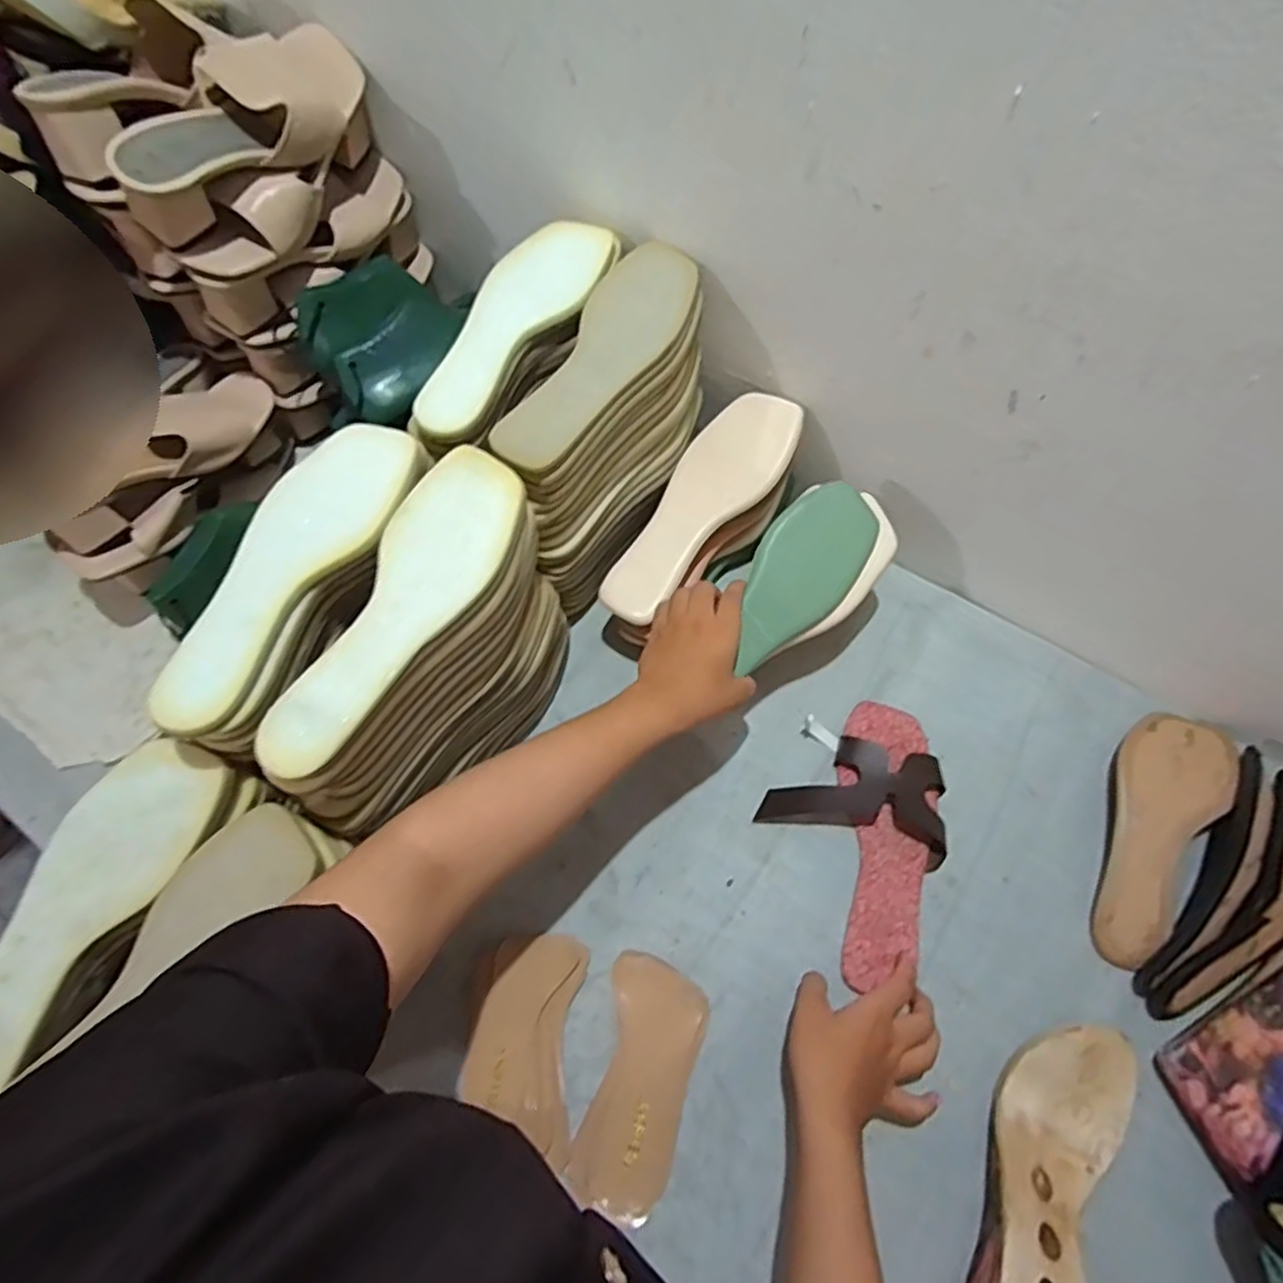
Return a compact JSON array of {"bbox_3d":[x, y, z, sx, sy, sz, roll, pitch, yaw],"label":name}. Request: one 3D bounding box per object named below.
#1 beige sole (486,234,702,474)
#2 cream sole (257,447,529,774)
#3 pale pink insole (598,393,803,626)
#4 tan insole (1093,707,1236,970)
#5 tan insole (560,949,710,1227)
[{"bbox_3d":[-0.030,-0.223,0.543,0.078,0.013,0.231,27,74,16],"label":"beige sole"},{"bbox_3d":[-0.153,-0.025,0.444,0.080,0.015,0.237,21,69,11],"label":"cream sole"},{"bbox_3d":[0.051,-0.123,0.640,0.084,0.014,0.239,38,88,16],"label":"pale pink insole"},{"bbox_3d":[0.431,0.151,0.591,0.075,0.042,0.235,32,71,15],"label":"tan insole"},{"bbox_3d":[-0.001,0.334,0.534,0.076,0.022,0.165,13,67,8],"label":"tan insole"}]

